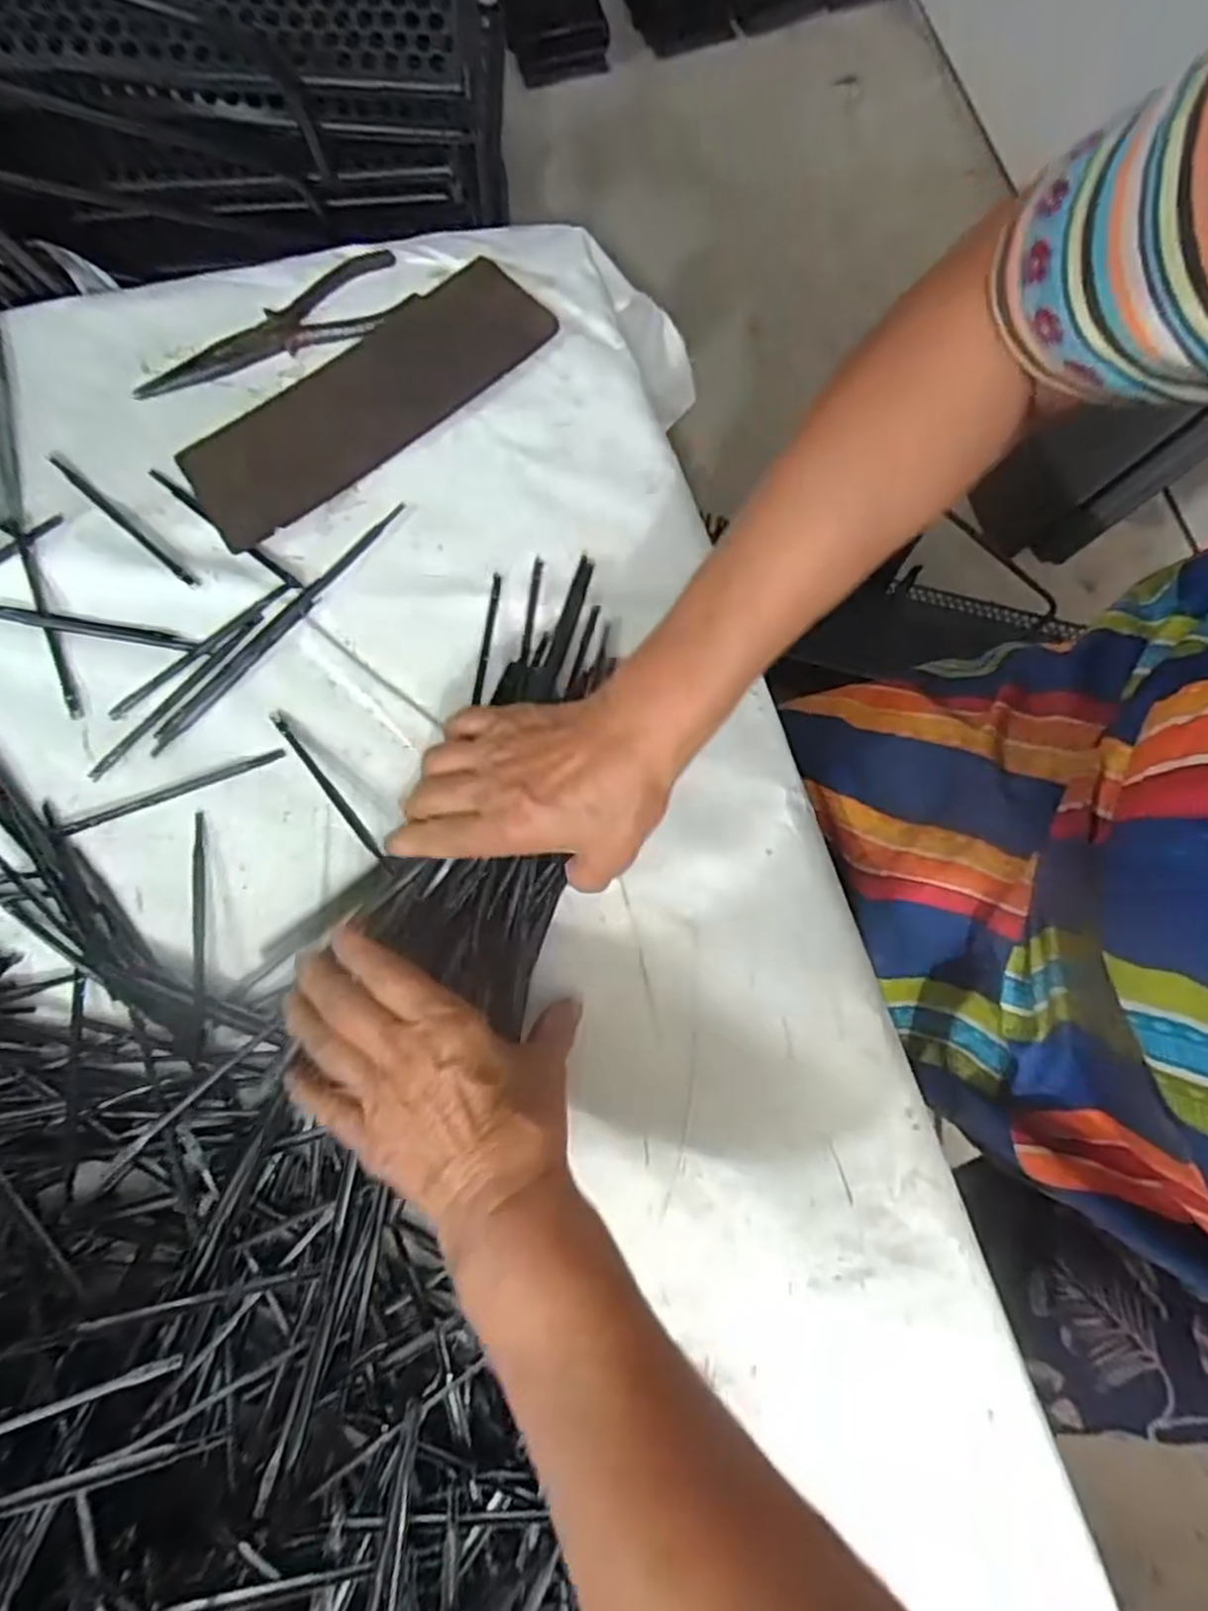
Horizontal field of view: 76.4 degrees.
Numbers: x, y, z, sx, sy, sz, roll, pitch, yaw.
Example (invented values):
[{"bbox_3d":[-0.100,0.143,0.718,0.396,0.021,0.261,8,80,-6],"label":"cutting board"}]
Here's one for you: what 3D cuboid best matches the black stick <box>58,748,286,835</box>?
[{"bbox_3d":[-0.251,-0.008,0.447,0.131,0.004,0.006,-20,77,-5],"label":"black stick"}]

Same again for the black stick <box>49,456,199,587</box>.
[{"bbox_3d":[-0.301,-0.177,0.479,0.130,0.006,0.006,40,79,9],"label":"black stick"}]

